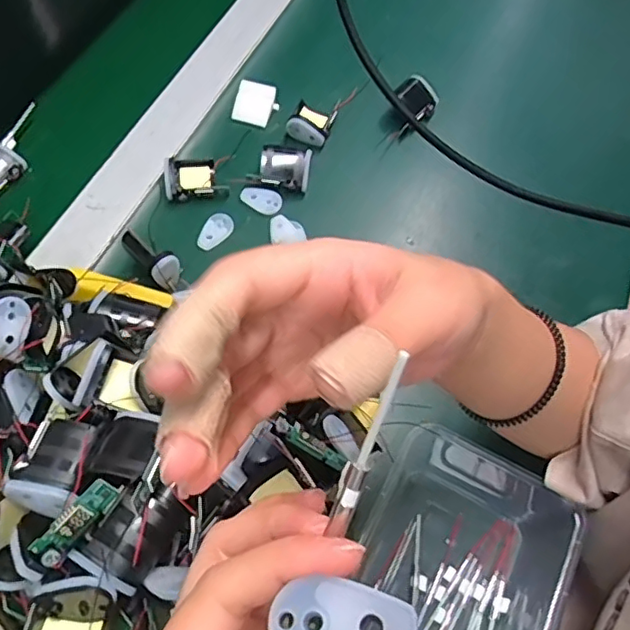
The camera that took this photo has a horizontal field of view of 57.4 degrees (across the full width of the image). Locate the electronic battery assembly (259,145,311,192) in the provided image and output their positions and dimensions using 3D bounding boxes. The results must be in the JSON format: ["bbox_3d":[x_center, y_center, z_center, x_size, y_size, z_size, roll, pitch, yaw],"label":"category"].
[{"bbox_3d":[-0.025,-0.126,0.489,0.041,0.029,0.030,7,64,1],"label":"electronic battery assembly"}]

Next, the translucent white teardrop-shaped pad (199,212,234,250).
[{"bbox_3d":[-0.082,-0.070,0.473,0.022,0.004,0.036,39,69,15],"label":"translucent white teardrop-shaped pad"}]

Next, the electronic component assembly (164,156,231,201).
[{"bbox_3d":[-0.101,-0.120,0.485,0.050,0.019,0.042,-9,65,-7],"label":"electronic component assembly"}]

